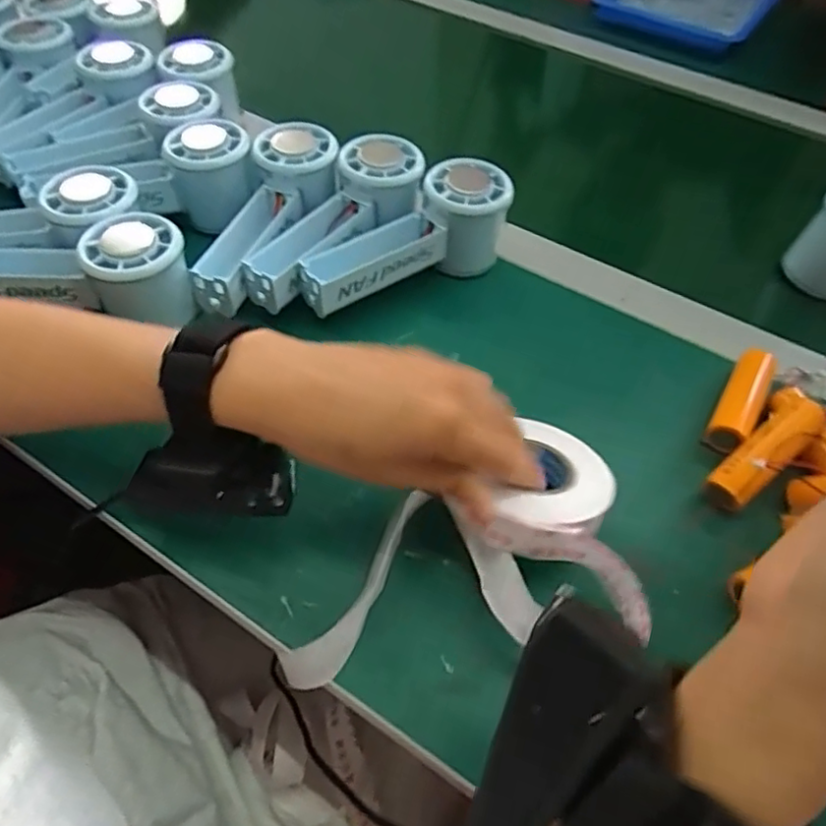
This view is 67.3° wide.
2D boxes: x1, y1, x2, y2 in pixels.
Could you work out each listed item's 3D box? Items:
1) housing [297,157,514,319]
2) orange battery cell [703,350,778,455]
[{"bbox_3d":[-0.004,-0.114,0.410,0.143,0.058,0.047,-25,59,-20],"label":"housing"},{"bbox_3d":[0.196,-0.007,0.367,0.023,0.023,0.080,29,57,18],"label":"orange battery cell"}]

